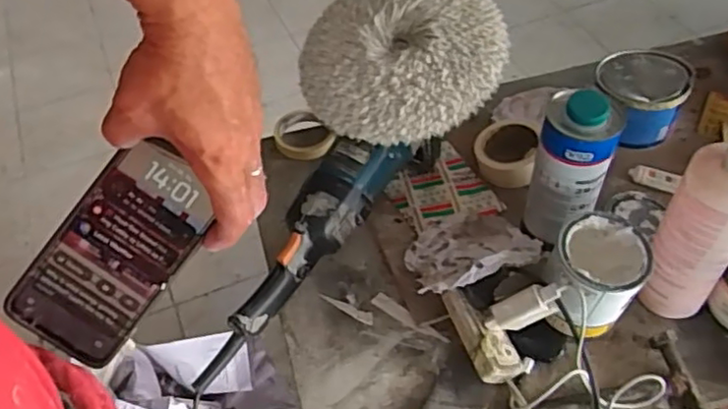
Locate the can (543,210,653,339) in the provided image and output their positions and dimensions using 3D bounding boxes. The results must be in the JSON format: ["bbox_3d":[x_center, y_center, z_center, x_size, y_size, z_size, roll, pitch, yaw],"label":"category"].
[{"bbox_3d":[0.256,0.095,0.741,0.096,0.136,0.118,26,55,23],"label":"can"}]

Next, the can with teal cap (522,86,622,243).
[{"bbox_3d":[0.244,-0.043,0.772,0.083,0.190,0.091,16,52,17],"label":"can with teal cap"}]

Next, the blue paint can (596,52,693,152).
[{"bbox_3d":[0.420,-0.162,0.976,0.134,0.099,0.136,-11,49,-7],"label":"blue paint can"}]

